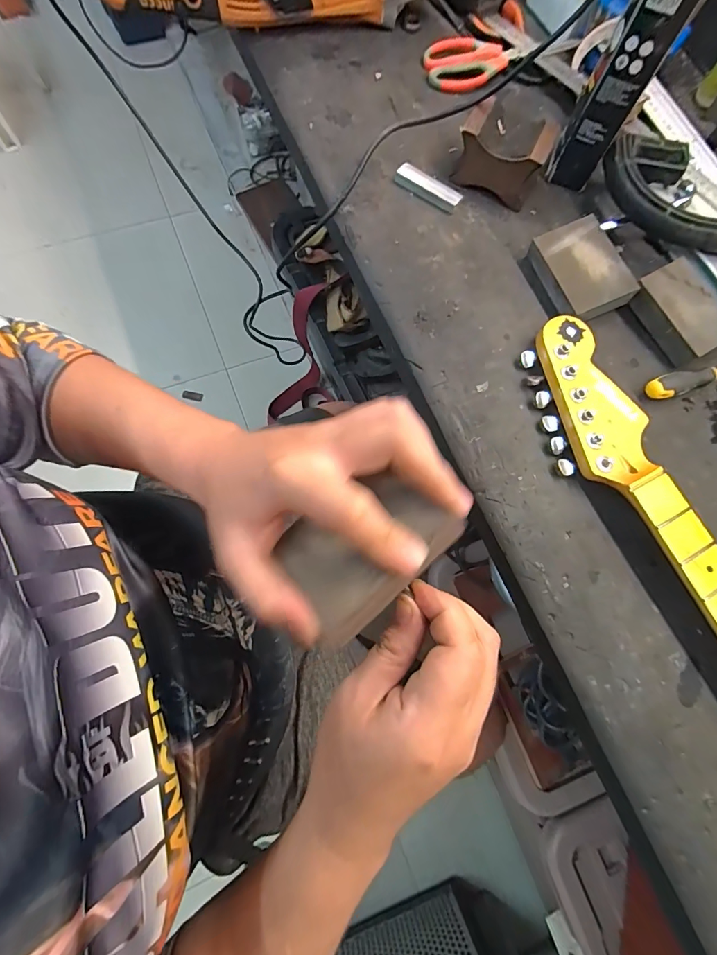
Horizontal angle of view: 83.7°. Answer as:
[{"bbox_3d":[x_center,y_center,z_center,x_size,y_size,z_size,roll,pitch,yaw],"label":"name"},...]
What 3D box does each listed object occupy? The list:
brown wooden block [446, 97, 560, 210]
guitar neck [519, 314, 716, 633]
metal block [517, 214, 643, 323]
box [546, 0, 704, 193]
[{"bbox_3d":[0.162,-0.365,0.455,0.095,0.061,0.064,23,76,4],"label":"brown wooden block"},{"bbox_3d":[0.312,0.130,0.343,0.084,0.034,0.620,-23,77,-8],"label":"guitar neck"},{"bbox_3d":[0.234,-0.221,0.433,0.080,0.035,0.102,-21,77,-7],"label":"metal block"},{"bbox_3d":[0.268,-0.408,0.407,0.058,0.189,0.072,28,76,5],"label":"box"}]

